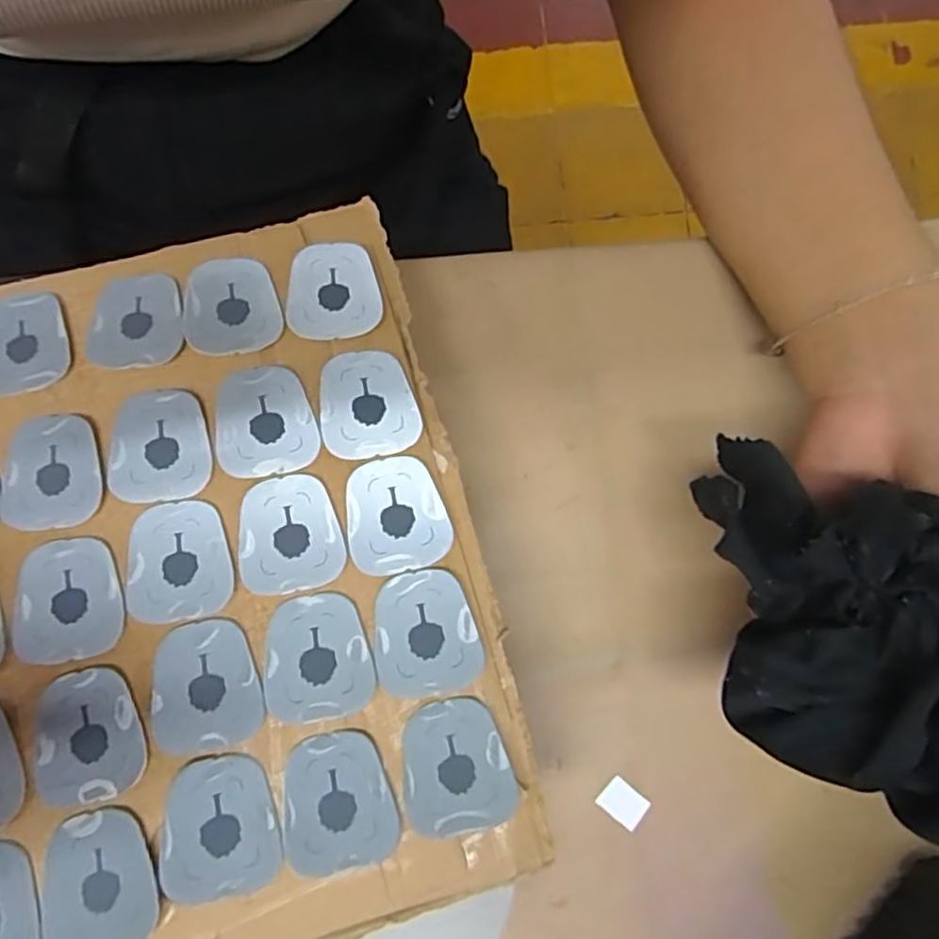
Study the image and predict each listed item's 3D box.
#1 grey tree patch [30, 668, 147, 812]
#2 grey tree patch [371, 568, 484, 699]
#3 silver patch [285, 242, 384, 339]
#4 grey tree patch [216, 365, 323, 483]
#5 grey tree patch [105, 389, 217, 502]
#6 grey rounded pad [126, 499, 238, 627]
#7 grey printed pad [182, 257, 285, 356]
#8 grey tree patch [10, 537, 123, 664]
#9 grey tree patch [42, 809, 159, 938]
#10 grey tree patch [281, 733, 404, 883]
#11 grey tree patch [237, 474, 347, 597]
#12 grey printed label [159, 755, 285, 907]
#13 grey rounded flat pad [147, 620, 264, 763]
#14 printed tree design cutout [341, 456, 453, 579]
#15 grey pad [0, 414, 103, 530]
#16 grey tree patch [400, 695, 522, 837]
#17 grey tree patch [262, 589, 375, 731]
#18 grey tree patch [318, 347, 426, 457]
[{"bbox_3d":[-0.119,0.083,0.202,0.034,0.004,0.038,-21,85,-4],"label":"grey tree patch"},{"bbox_3d":[-0.015,0.053,0.211,0.033,0.004,0.038,-16,84,-3],"label":"grey tree patch"},{"bbox_3d":[-0.050,-0.066,0.241,0.033,0.004,0.038,-5,84,-2],"label":"silver patch"},{"bbox_3d":[-0.071,-0.017,0.228,0.034,0.004,0.039,-12,84,-3],"label":"grey tree patch"},{"bbox_3d":[-0.107,-0.008,0.224,0.034,0.004,0.038,-12,84,-3],"label":"grey tree patch"},{"bbox_3d":[-0.096,0.030,0.215,0.033,0.004,0.038,-9,84,-2],"label":"grey rounded pad"},{"bbox_3d":[-0.088,-0.060,0.240,0.033,0.005,0.039,-17,84,-3],"label":"grey printed pad"},{"bbox_3d":[-0.131,0.042,0.211,0.034,0.004,0.038,-11,84,-3],"label":"grey tree patch"},{"bbox_3d":[-0.110,0.122,0.194,0.033,0.004,0.038,-10,84,-3],"label":"grey tree patch"},{"bbox_3d":[-0.040,0.101,0.200,0.033,0.004,0.038,-13,84,-3],"label":"grey tree patch"},{"bbox_3d":[-0.060,0.021,0.217,0.033,0.004,0.037,-14,84,-3],"label":"grey tree patch"},{"bbox_3d":[-0.075,0.108,0.196,0.033,0.005,0.038,-13,84,-3],"label":"grey printed label"},{"bbox_3d":[-0.084,0.068,0.205,0.033,0.004,0.038,-16,84,-3],"label":"grey rounded flat pad"},{"bbox_3d":[-0.025,0.015,0.221,0.033,0.004,0.038,-12,84,-3],"label":"printed tree design cutout"},{"bbox_3d":[-0.143,0.000,0.222,0.034,0.004,0.039,-9,84,-2],"label":"grey pad"},{"bbox_3d":[-0.004,0.092,0.203,0.033,0.004,0.039,-13,84,-3],"label":"grey tree patch"},{"bbox_3d":[-0.049,0.060,0.207,0.033,0.004,0.038,-13,84,-3],"label":"grey tree patch"},{"bbox_3d":[-0.037,-0.023,0.230,0.033,0.006,0.039,-17,84,-3],"label":"grey tree patch"}]

